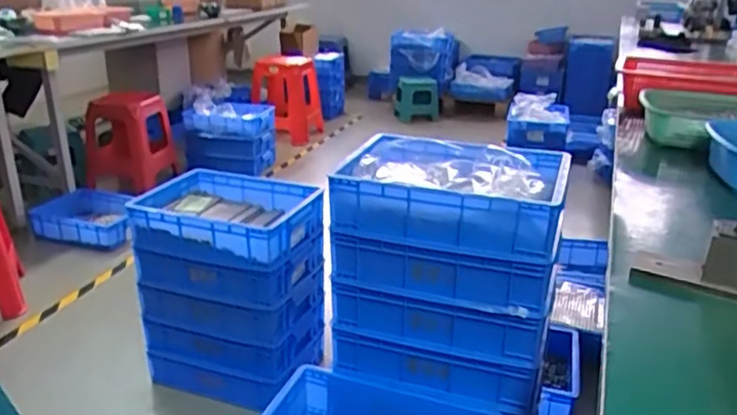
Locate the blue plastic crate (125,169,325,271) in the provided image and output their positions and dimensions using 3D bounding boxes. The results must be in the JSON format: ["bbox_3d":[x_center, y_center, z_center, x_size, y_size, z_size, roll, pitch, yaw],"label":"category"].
[{"bbox_3d":[-0.365,0.022,1.638,0.455,0.120,0.309,6,22,15],"label":"blue plastic crate"}]

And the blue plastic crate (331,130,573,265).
[{"bbox_3d":[0.165,-0.035,1.244,0.400,0.126,0.312,7,23,19],"label":"blue plastic crate"}]

